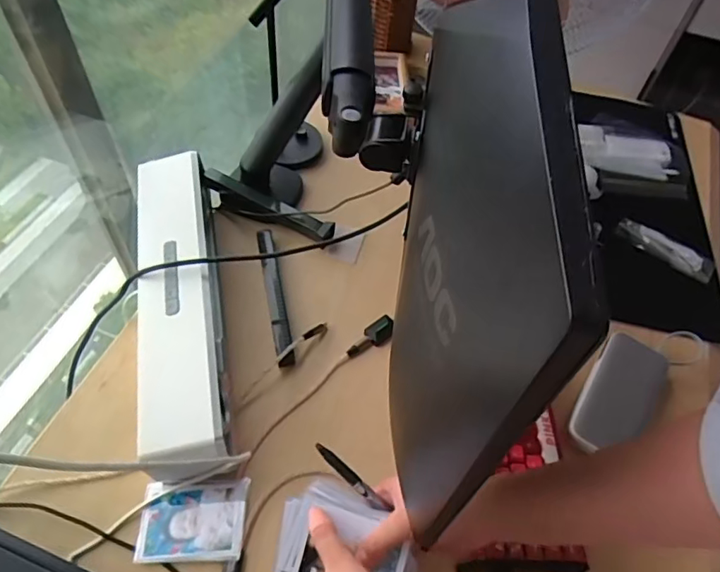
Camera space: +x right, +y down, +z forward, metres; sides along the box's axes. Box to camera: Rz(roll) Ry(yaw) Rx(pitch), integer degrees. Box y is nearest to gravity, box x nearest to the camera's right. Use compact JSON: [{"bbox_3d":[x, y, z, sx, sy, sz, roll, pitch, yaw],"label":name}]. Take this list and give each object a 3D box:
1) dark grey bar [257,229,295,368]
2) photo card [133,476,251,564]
[{"bbox_3d":[-0.106,0.008,0.664,0.019,0.021,0.195,-9,55,-11],"label":"dark grey bar"},{"bbox_3d":[-0.159,0.222,0.514,0.095,0.005,0.075,2,54,-4],"label":"photo card"}]

